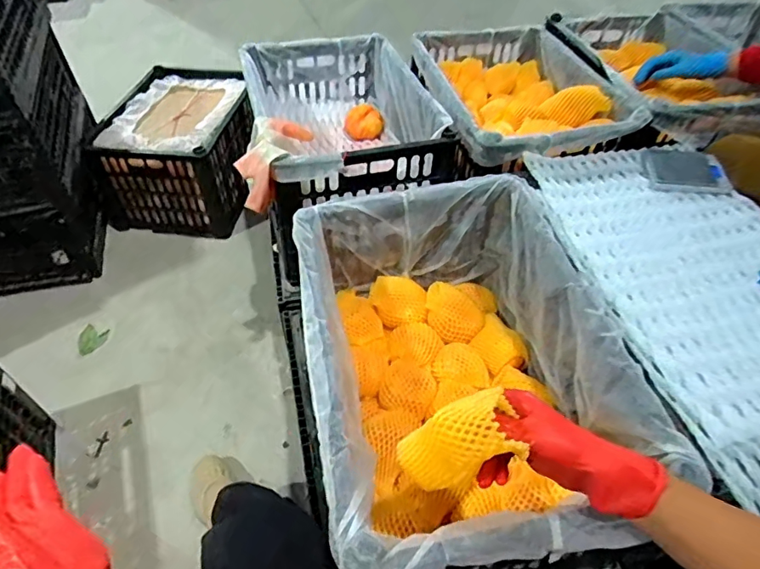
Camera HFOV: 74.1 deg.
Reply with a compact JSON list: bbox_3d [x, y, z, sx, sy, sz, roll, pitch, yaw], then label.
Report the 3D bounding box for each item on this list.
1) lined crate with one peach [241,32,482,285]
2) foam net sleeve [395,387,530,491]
[{"bbox_3d":[-0.077,-0.323,1.072,0.350,0.204,0.488,-12,48,-11],"label":"lined crate with one peach"},{"bbox_3d":[0.075,0.150,0.467,0.075,0.125,0.060,10,41,-53],"label":"foam net sleeve"}]

